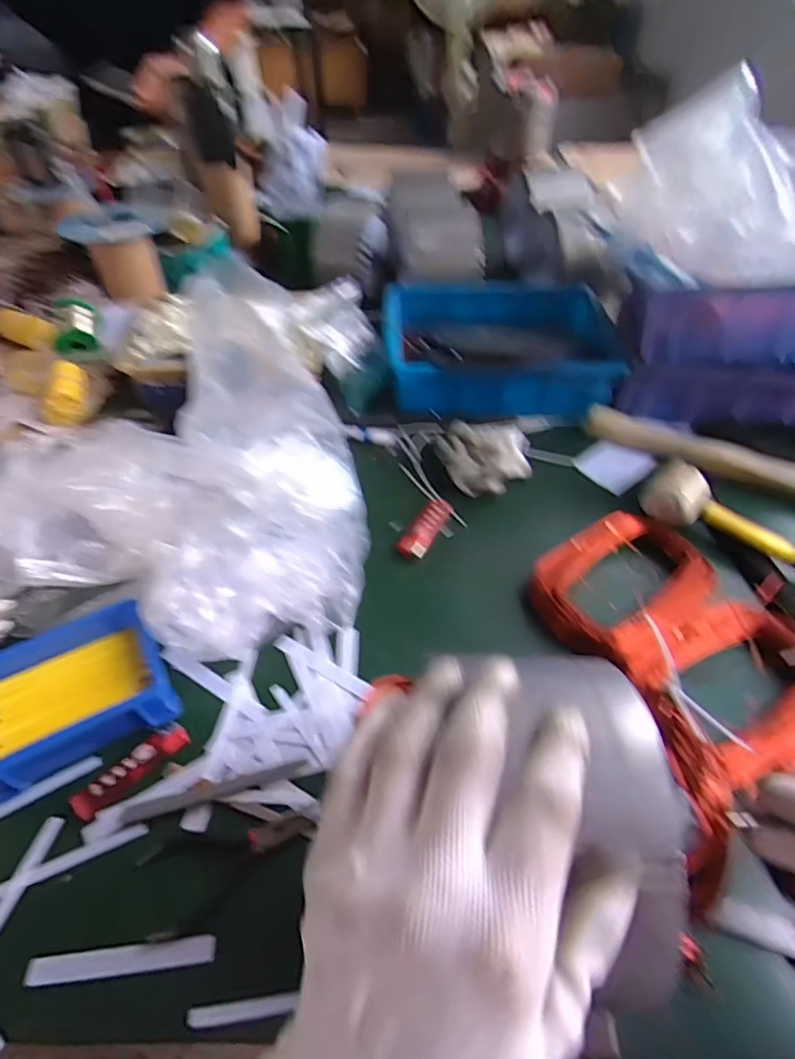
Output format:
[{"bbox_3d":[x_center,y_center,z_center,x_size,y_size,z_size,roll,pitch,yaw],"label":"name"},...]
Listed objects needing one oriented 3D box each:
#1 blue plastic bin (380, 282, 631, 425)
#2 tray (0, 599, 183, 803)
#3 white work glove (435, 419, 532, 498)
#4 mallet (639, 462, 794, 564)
[{"bbox_3d":[0.133,-0.248,0.725,0.295,0.079,0.215,1,50,-1],"label":"blue plastic bin"},{"bbox_3d":[-0.260,0.130,0.416,0.148,0.049,0.105,-27,56,-21],"label":"tray"},{"bbox_3d":[0.100,-0.086,0.618,0.110,0.043,0.106,5,51,3],"label":"white work glove"},{"bbox_3d":[0.397,0.020,0.534,0.294,0.050,0.072,25,54,18],"label":"mallet"}]

